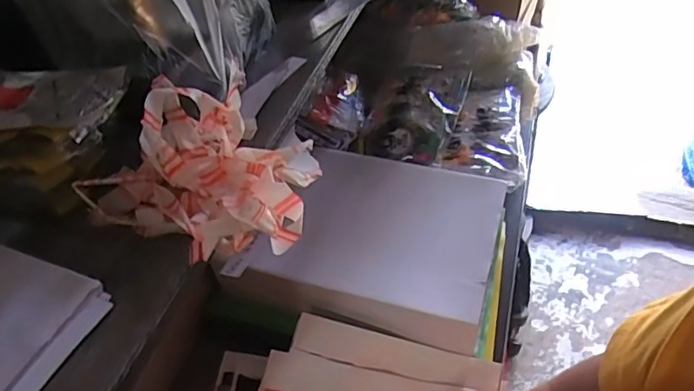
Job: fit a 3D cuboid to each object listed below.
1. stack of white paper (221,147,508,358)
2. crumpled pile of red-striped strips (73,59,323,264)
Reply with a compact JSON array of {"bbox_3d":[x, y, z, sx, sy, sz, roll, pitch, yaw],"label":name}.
[{"bbox_3d":[0.036,0.055,0.633,0.263,0.072,0.214,12,48,19],"label":"stack of white paper"},{"bbox_3d":[-0.089,-0.025,0.380,0.131,0.080,0.134,-4,45,4],"label":"crumpled pile of red-striped strips"}]

